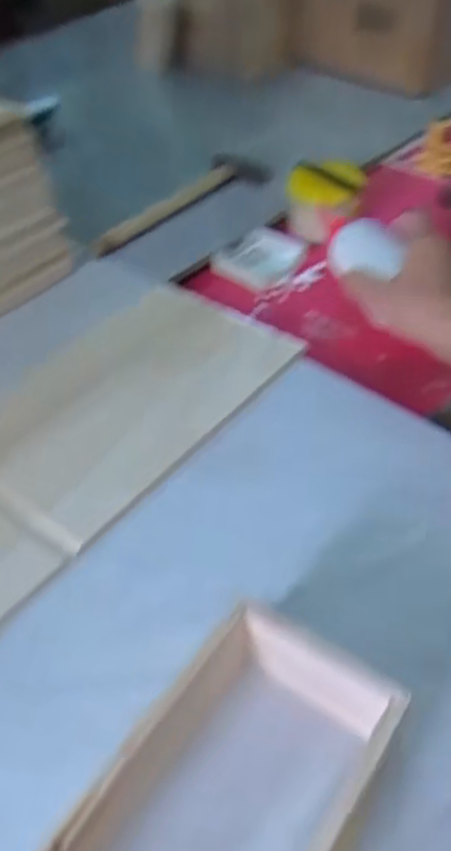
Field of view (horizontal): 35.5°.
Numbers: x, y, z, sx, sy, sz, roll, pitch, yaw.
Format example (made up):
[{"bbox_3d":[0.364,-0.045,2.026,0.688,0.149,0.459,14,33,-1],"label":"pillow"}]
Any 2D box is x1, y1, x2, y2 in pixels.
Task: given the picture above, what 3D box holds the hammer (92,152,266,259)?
[{"bbox_3d":[-0.047,-0.256,0.795,0.256,0.032,0.060,-33,53,-27],"label":"hammer"}]

